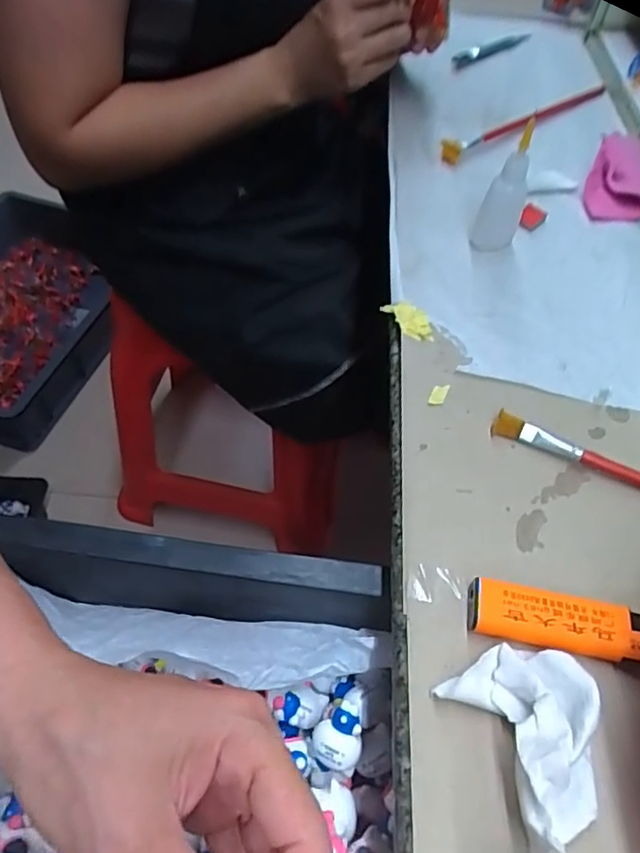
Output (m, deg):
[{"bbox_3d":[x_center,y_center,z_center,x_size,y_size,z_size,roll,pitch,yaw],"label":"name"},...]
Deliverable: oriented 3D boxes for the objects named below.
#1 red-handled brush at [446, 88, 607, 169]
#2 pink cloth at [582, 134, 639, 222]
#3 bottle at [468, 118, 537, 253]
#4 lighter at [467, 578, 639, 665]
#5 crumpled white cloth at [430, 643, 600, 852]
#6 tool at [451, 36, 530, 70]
[{"bbox_3d":[0.200,-0.296,0.565,0.259,0.021,0.020,-33,61,-27],"label":"red-handled brush"},{"bbox_3d":[0.255,-0.213,0.498,0.051,0.029,0.117,21,53,12],"label":"pink cloth"},{"bbox_3d":[0.131,-0.168,0.415,0.026,0.083,0.026,40,60,22],"label":"bottle"},{"bbox_3d":[0.107,0.087,0.261,0.080,0.011,0.024,10,54,3],"label":"lighter"},{"bbox_3d":[0.087,0.119,0.233,0.055,0.023,0.065,-21,58,-19],"label":"crumpled white cloth"},{"bbox_3d":[0.201,-0.442,0.691,0.007,0.015,0.164,39,58,24],"label":"tool"}]

